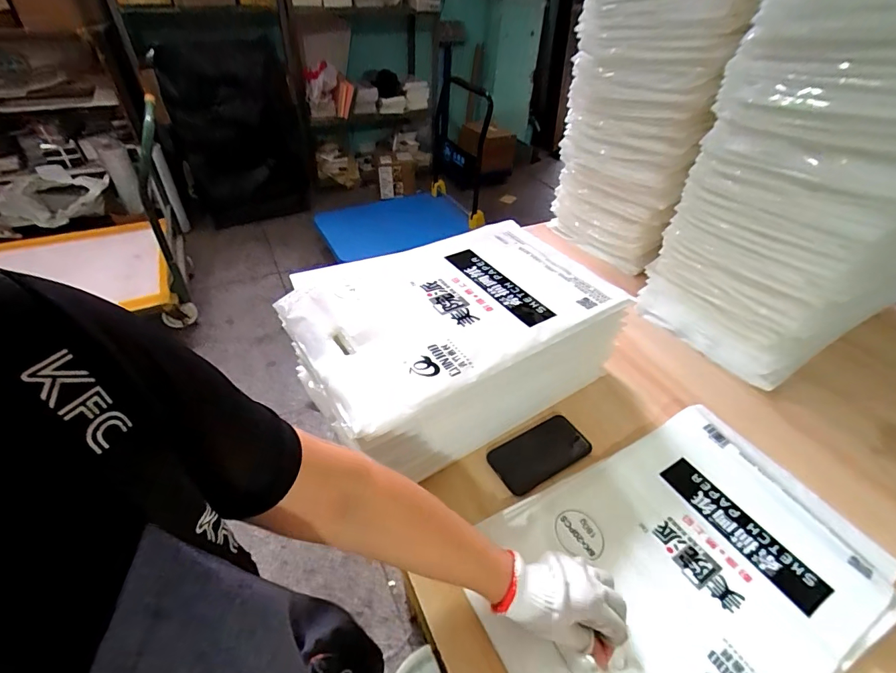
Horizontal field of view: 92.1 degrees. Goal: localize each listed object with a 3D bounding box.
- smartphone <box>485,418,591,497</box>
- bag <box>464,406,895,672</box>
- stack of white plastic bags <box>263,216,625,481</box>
[{"bbox_3d":[0.138,0.173,0.644,0.152,0.014,0.078,-22,47,-25],"label":"smartphone"},{"bbox_3d":[0.281,0.276,0.522,0.481,0.037,0.304,-18,46,-22],"label":"bag"},{"bbox_3d":[0.019,0.009,0.685,0.459,0.182,0.296,-23,48,-25],"label":"stack of white plastic bags"}]

